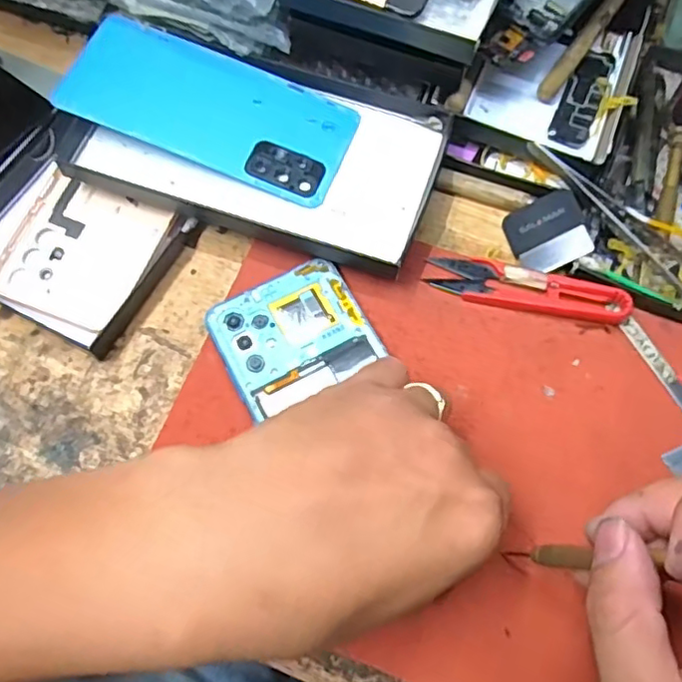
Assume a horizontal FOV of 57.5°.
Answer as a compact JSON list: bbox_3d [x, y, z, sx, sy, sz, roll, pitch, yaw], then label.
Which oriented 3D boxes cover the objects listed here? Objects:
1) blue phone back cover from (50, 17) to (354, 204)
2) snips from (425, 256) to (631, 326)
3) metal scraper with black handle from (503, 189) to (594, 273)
[{"bbox_3d":[-0.069,-0.124,0.337,0.148,0.009,0.067,22,72,-2],"label":"blue phone back cover"},{"bbox_3d":[0.095,-0.027,0.316,0.098,0.009,0.023,11,73,5],"label":"snips"},{"bbox_3d":[0.109,-0.056,0.329,0.037,0.006,0.038,-22,75,21],"label":"metal scraper with black handle"}]

